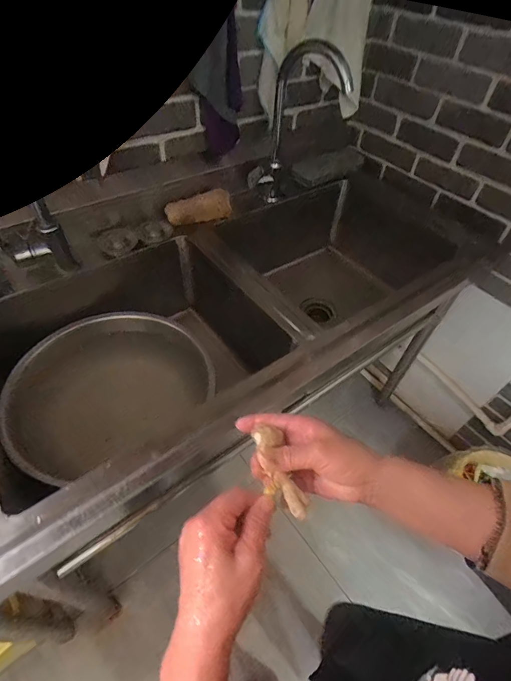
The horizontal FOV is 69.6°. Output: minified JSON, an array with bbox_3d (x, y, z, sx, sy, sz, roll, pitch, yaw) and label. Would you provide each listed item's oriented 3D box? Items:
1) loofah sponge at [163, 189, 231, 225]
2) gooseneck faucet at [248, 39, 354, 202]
[{"bbox_3d":[-0.138,-0.334,0.913,0.173,0.051,0.057,-20,54,-21],"label":"loofah sponge"},{"bbox_3d":[0.093,-0.505,0.904,0.204,0.342,0.093,32,54,20],"label":"gooseneck faucet"}]

